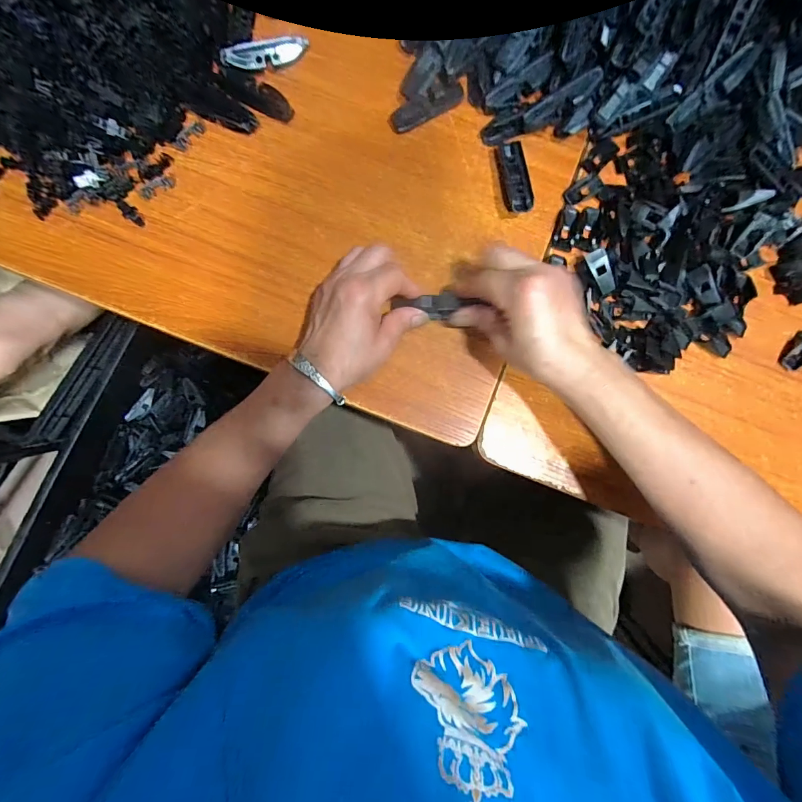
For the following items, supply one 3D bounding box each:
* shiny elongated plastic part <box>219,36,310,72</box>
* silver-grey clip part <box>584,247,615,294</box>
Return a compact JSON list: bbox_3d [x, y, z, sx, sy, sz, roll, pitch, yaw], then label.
[{"bbox_3d":[-0.128,-0.332,0.377,0.082,0.014,0.016,-21,88,-13],"label":"shiny elongated plastic part"},{"bbox_3d":[0.183,-0.118,0.359,0.016,0.009,0.040,-33,108,-1],"label":"silver-grey clip part"}]

